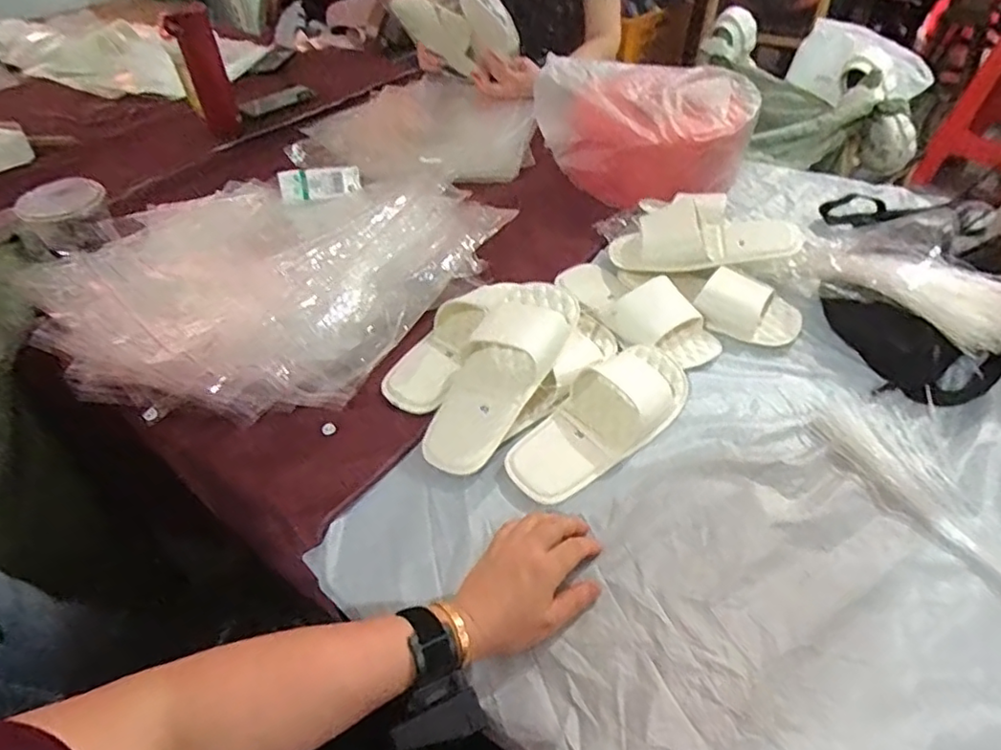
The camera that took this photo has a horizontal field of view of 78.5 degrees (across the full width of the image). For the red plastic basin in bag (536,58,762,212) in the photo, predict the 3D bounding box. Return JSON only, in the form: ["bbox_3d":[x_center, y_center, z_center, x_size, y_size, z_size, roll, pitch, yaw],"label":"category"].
[{"bbox_3d":[0.237,-0.410,1.007,0.278,0.126,0.302,-1,45,1],"label":"red plastic basin in bag"}]

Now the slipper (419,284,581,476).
[{"bbox_3d":[-0.001,-0.004,0.659,0.097,0.032,0.236,25,73,24],"label":"slipper"}]

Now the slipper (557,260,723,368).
[{"bbox_3d":[0.154,-0.091,0.753,0.103,0.044,0.233,-33,53,-28],"label":"slipper"}]

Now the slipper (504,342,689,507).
[{"bbox_3d":[0.109,0.044,0.644,0.229,0.037,0.092,-33,53,-28],"label":"slipper"}]

